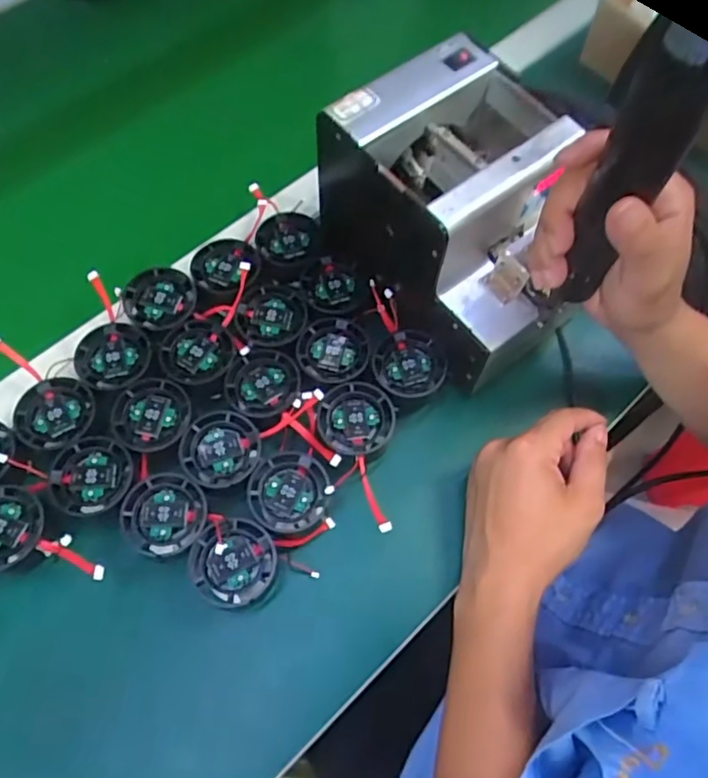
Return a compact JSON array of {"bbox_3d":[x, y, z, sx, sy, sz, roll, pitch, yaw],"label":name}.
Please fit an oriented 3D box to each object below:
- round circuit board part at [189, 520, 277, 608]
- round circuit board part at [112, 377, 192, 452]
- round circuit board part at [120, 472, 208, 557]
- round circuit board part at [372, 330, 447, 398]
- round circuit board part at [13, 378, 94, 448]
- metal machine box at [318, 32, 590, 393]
[{"bbox_3d":[-0.076,0.108,0.381,0.050,0.020,0.051,0,64,0],"label":"round circuit board part"},{"bbox_3d":[-0.140,0.017,0.420,0.050,0.006,0.052,0,64,0],"label":"round circuit board part"},{"bbox_3d":[-0.122,0.081,0.391,0.052,0.010,0.050,0,64,0],"label":"round circuit board part"},{"bbox_3d":[0.039,-0.018,0.438,0.048,0.009,0.051,0,64,0],"label":"round circuit board part"},{"bbox_3d":[-0.207,0.016,0.420,0.049,0.010,0.050,0,64,0],"label":"round circuit board part"},{"bbox_3d":[0.083,-0.124,0.422,0.140,0.121,0.169,-36,70,-16],"label":"metal machine box"}]

